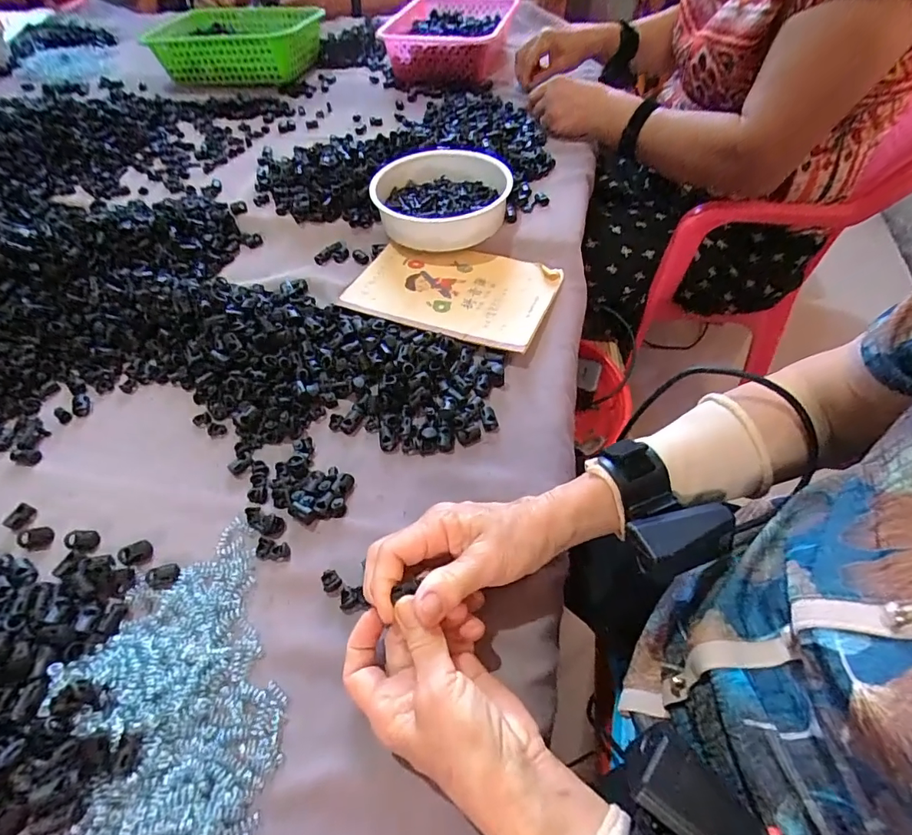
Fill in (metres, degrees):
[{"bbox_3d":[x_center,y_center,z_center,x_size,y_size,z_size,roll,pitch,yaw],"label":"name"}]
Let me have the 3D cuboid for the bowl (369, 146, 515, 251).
[{"bbox_3d":[-0.016,-0.267,0.582,0.161,0.049,0.177,-1,53,2],"label":"bowl"}]

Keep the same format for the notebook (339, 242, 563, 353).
[{"bbox_3d":[-0.003,-0.142,0.515,0.208,0.009,0.143,16,56,15],"label":"notebook"}]

